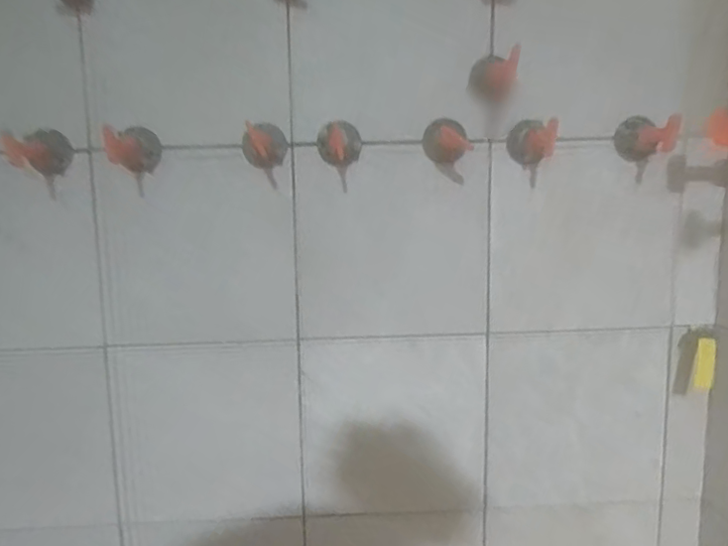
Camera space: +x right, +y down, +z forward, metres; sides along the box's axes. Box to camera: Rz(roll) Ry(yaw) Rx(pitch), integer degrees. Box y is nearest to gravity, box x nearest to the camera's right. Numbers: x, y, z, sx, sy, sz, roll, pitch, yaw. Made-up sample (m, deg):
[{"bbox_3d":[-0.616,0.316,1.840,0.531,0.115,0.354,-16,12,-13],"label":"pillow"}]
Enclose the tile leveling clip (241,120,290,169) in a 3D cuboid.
[{"bbox_3d":[-0.070,-0.090,0.403,0.032,0.031,0.040,-2,9,-7],"label":"tile leveling clip"}]

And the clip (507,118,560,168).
[{"bbox_3d":[0.120,-0.094,0.411,0.028,0.031,0.042,0,9,8],"label":"clip"}]

